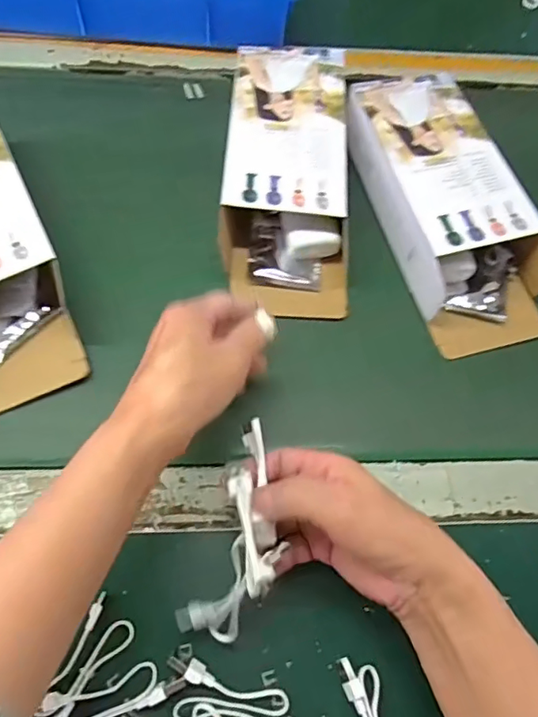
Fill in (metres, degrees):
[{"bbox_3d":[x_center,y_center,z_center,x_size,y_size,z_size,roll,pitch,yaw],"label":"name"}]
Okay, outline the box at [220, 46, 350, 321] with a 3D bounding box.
[{"bbox_3d":[0.016,-0.159,0.470,0.102,0.053,0.252,3,66,-2],"label":"box"}]

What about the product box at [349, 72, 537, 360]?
[{"bbox_3d":[0.153,-0.133,0.468,0.108,0.053,0.255,-15,68,-9],"label":"product box"}]

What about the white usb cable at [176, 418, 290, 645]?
[{"bbox_3d":[-0.017,0.097,0.311,0.046,0.042,0.125,10,75,1],"label":"white usb cable"}]

